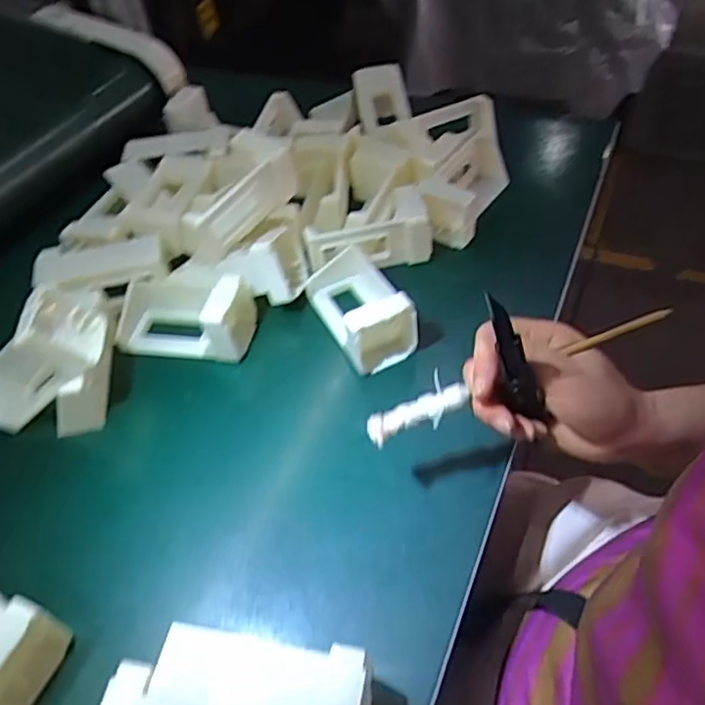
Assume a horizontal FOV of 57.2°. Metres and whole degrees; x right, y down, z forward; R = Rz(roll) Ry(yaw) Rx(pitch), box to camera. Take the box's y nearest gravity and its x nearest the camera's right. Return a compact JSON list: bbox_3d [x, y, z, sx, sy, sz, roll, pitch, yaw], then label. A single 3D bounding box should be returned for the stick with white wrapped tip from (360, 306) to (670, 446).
[{"bbox_3d":[0.098,0.012,0.392,0.190,0.010,0.025,-22,50,5],"label":"stick with white wrapped tip"}]

